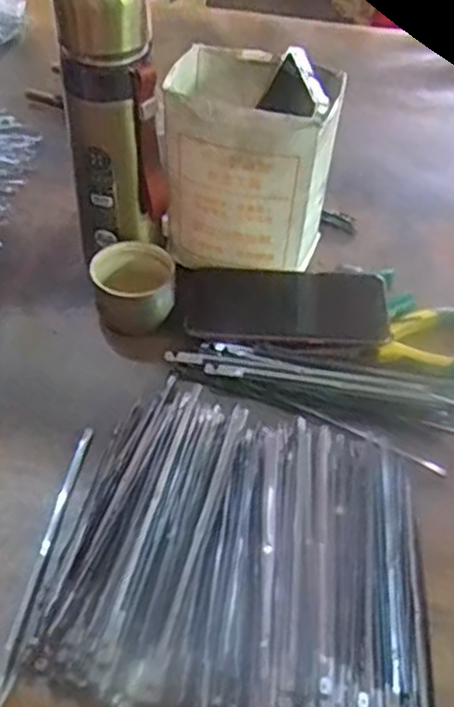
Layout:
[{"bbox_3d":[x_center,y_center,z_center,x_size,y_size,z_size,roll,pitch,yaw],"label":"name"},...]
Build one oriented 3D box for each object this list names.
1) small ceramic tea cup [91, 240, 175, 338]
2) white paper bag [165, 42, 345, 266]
[{"bbox_3d":[-0.072,-0.049,0.579,0.059,0.053,0.062,2,48,-2],"label":"small ceramic tea cup"},{"bbox_3d":[0.017,-0.149,0.591,0.125,0.145,0.104,12,48,7],"label":"white paper bag"}]

